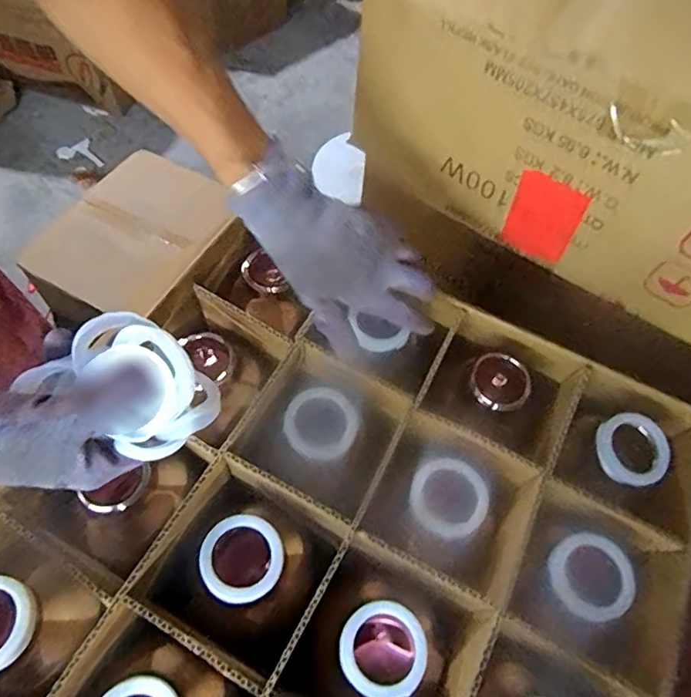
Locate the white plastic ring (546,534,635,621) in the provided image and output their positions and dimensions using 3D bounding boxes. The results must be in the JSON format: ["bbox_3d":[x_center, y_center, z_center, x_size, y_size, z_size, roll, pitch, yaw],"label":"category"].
[{"bbox_3d":[0.177,0.163,0.380,0.055,0.006,0.058,-16,46,17],"label":"white plastic ring"}]

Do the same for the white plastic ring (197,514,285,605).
[{"bbox_3d":[-0.074,0.149,0.377,0.057,0.013,0.057,2,60,-3],"label":"white plastic ring"}]

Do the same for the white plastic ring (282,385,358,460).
[{"bbox_3d":[-0.020,0.060,0.424,0.060,0.004,0.057,-1,62,3],"label":"white plastic ring"}]

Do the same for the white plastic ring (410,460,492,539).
[{"bbox_3d":[0.080,0.114,0.408,0.056,0.004,0.058,-4,68,9],"label":"white plastic ring"}]

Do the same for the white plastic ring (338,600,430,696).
[{"bbox_3d":[0.026,0.202,0.354,0.058,0.009,0.057,2,60,-3],"label":"white plastic ring"}]

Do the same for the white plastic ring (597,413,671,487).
[{"bbox_3d":[0.232,0.080,0.424,0.054,0.012,0.054,2,60,-3],"label":"white plastic ring"}]

